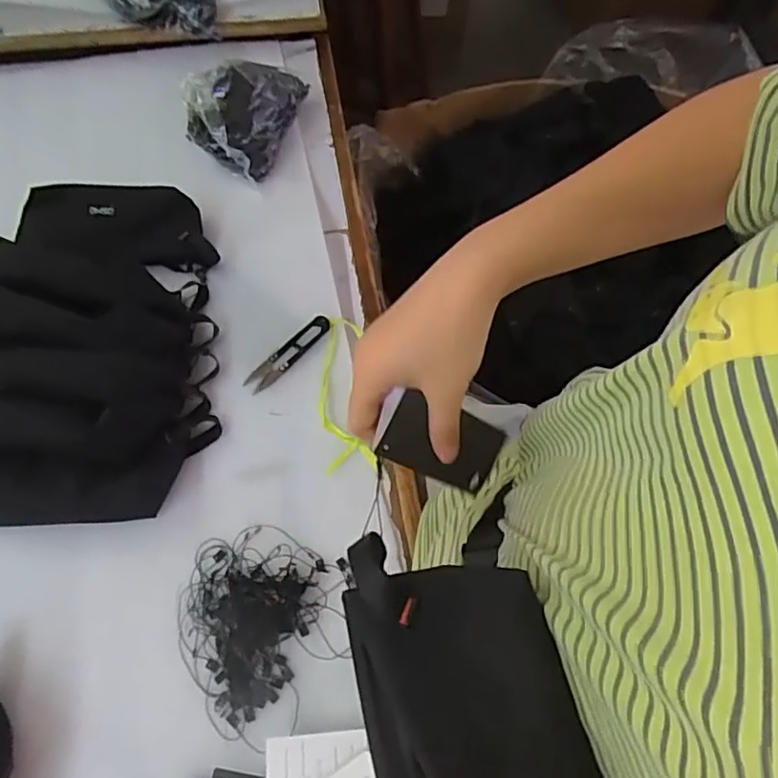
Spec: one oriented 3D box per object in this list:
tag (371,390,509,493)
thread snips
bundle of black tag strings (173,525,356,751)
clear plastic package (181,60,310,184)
[{"bbox_3d":[0.033,0.033,0.391,0.086,0.008,0.045,24,101,-31],"label":"tag"},{"bbox_3d":[-0.097,-0.036,0.598,0.022,0.013,0.100,42,69,17],"label":"thread snips"},{"bbox_3d":[-0.101,0.192,0.493,0.135,0.013,0.145,2,63,-2],"label":"bundle of black tag strings"},{"bbox_3d":[-0.167,-0.327,0.716,0.101,0.078,0.151,13,63,4],"label":"clear plastic package"}]

